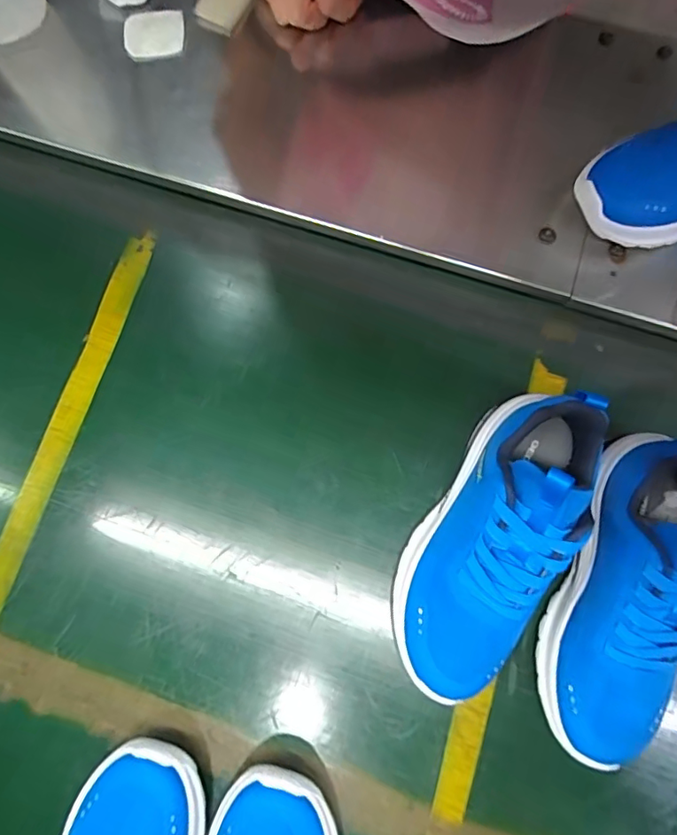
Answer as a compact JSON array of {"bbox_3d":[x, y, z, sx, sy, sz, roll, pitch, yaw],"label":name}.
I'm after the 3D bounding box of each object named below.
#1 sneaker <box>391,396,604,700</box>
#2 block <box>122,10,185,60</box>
[{"bbox_3d":[0.098,0.076,0.325,0.081,0.104,0.208,24,79,6],"label":"sneaker"},{"bbox_3d":[-0.164,-0.342,0.449,0.054,0.005,0.051,-7,78,-1],"label":"block"}]

